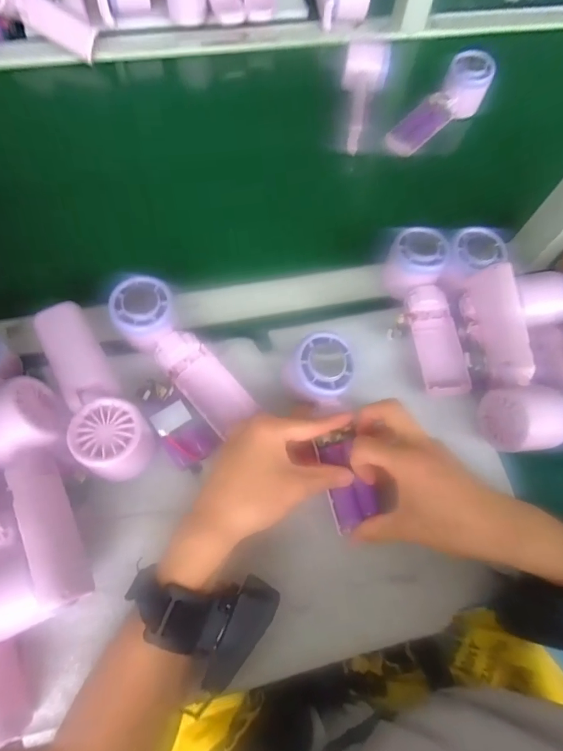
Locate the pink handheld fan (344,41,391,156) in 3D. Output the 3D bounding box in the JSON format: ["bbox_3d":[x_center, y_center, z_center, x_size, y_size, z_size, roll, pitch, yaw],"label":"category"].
[{"bbox_3d":[0.102,-0.357,0.532,0.057,0.048,0.140,11,68,2],"label":"pink handheld fan"}]

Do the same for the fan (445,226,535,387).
[{"bbox_3d":[0.196,-0.069,0.391,0.058,0.047,0.162,2,68,-2],"label":"fan"}]

